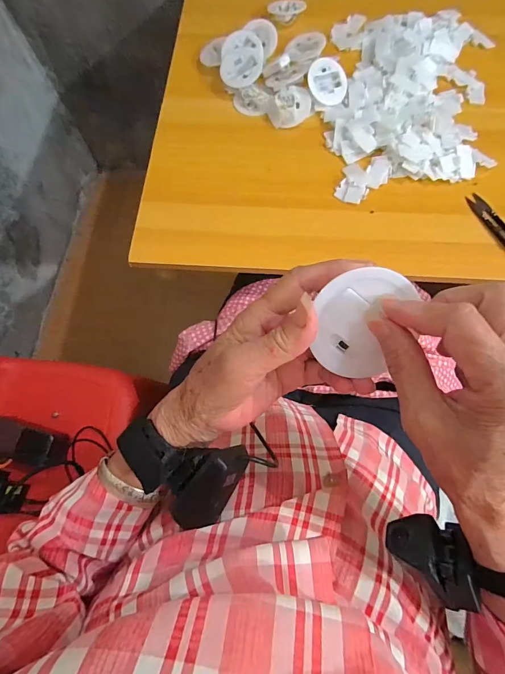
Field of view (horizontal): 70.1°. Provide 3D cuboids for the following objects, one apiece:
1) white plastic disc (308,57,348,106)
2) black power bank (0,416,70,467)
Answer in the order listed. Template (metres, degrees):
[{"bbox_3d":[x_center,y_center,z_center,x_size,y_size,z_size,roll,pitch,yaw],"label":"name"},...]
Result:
[{"bbox_3d":[0.117,-0.397,0.561,0.066,0.009,0.058,33,93,-19],"label":"white plastic disc"},{"bbox_3d":[-0.373,0.174,0.586,0.145,0.020,0.058,16,81,2],"label":"black power bank"}]

